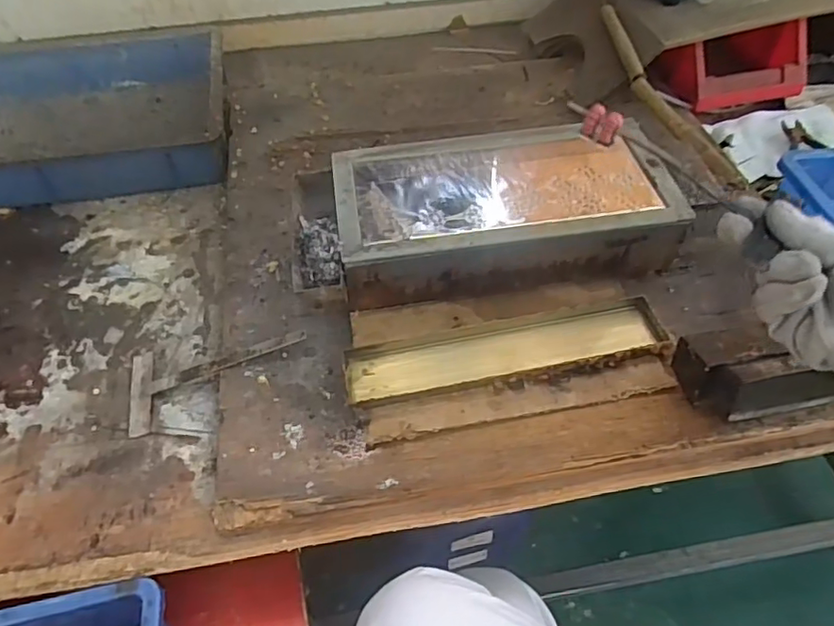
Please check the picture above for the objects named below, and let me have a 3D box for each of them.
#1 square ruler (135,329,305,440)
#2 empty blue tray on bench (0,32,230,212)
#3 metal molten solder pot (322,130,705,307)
[{"bbox_3d":[-0.191,0.053,0.559,0.174,0.012,0.091,-19,52,3],"label":"square ruler"},{"bbox_3d":[-0.477,-0.263,0.791,0.429,0.085,0.296,-11,51,-7],"label":"empty blue tray on bench"},{"bbox_3d":[0.085,-0.105,0.612,0.330,0.086,0.173,-7,51,-4],"label":"metal molten solder pot"}]

